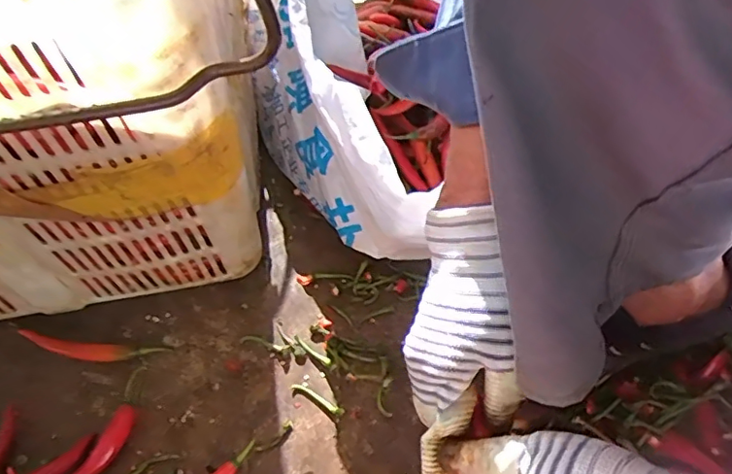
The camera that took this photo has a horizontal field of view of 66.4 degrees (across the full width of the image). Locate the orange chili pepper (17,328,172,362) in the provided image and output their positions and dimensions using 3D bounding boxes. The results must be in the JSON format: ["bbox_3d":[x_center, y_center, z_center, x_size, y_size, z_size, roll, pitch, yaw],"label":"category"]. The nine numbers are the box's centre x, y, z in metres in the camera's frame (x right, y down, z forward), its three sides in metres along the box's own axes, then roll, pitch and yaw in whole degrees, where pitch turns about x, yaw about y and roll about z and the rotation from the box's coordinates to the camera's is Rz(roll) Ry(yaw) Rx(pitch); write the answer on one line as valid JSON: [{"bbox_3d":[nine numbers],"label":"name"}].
[{"bbox_3d":[-0.268,0.106,0.536,0.148,0.013,0.022,4,53,9],"label":"orange chili pepper"}]

